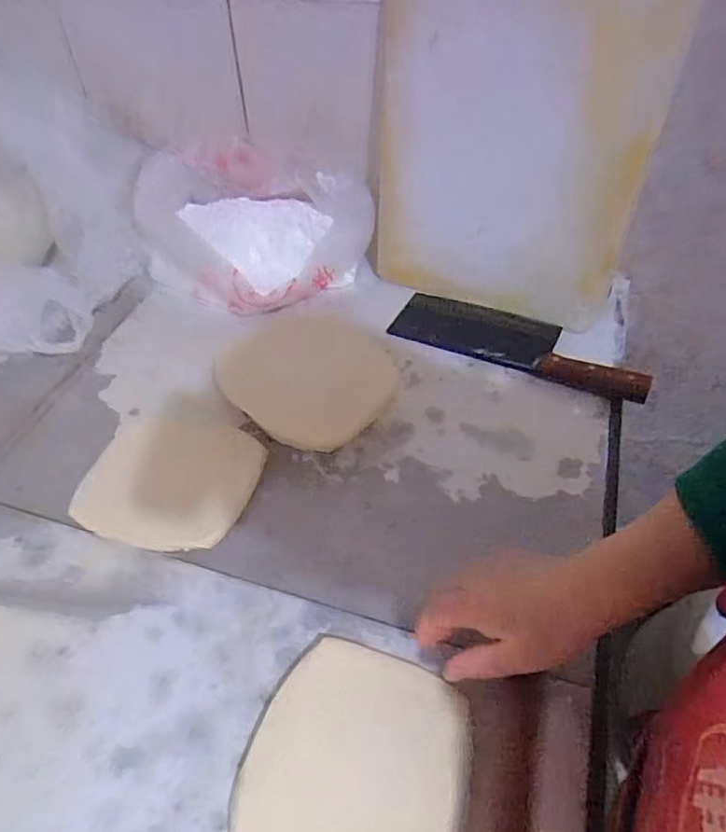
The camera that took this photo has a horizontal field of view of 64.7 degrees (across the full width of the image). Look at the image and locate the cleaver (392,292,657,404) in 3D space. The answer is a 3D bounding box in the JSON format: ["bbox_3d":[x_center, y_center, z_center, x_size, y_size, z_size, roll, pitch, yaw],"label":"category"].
[{"bbox_3d":[0.186,-0.097,0.683,0.295,0.032,0.100,20,51,18],"label":"cleaver"}]

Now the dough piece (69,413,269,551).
[{"bbox_3d":[-0.191,0.061,0.558,0.173,0.016,0.144,13,49,13],"label":"dough piece"}]

